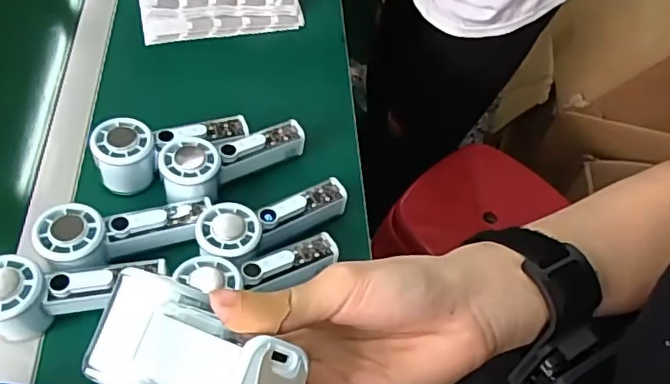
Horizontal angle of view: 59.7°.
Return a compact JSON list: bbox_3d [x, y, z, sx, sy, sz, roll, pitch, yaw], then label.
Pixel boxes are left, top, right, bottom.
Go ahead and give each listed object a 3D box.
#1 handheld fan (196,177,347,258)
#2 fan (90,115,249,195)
[{"bbox_3d":[-0.057,0.026,0.547,0.151,0.029,0.054,-17,58,-32],"label":"handheld fan"},{"bbox_3d":[-0.164,-0.048,0.595,0.153,0.052,0.057,-14,59,-13],"label":"fan"}]

